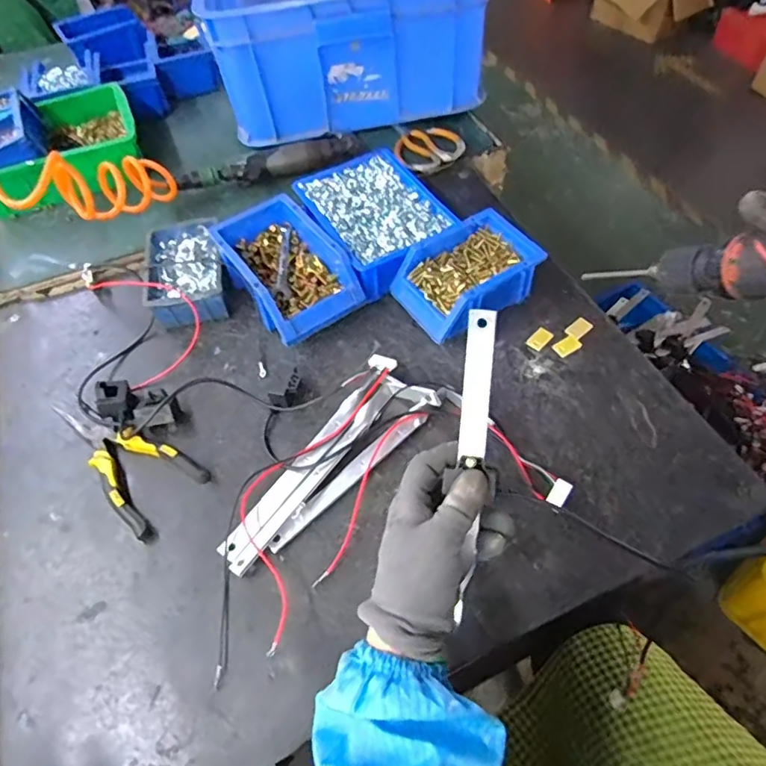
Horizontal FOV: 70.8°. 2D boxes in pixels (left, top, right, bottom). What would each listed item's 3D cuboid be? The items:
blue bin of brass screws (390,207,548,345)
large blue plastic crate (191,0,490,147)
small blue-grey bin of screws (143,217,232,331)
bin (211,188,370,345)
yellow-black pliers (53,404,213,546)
[{"bbox_3d":[0.100,-0.123,0.645,0.151,0.073,0.119,-29,60,-14],"label":"blue bin of brass screws"},{"bbox_3d":[-0.079,-0.699,0.963,0.430,0.208,0.601,-8,55,-2],"label":"large blue plastic crate"},{"bbox_3d":[-0.248,-0.140,0.692,0.096,0.049,0.158,-12,57,-4],"label":"small blue-grey bin of screws"},{"bbox_3d":[-0.119,-0.140,0.666,0.118,0.076,0.188,-32,61,-16],"label":"bin"},{"bbox_3d":[-0.274,0.073,0.563,0.185,0.020,0.086,33,65,22],"label":"yellow-black pliers"}]

